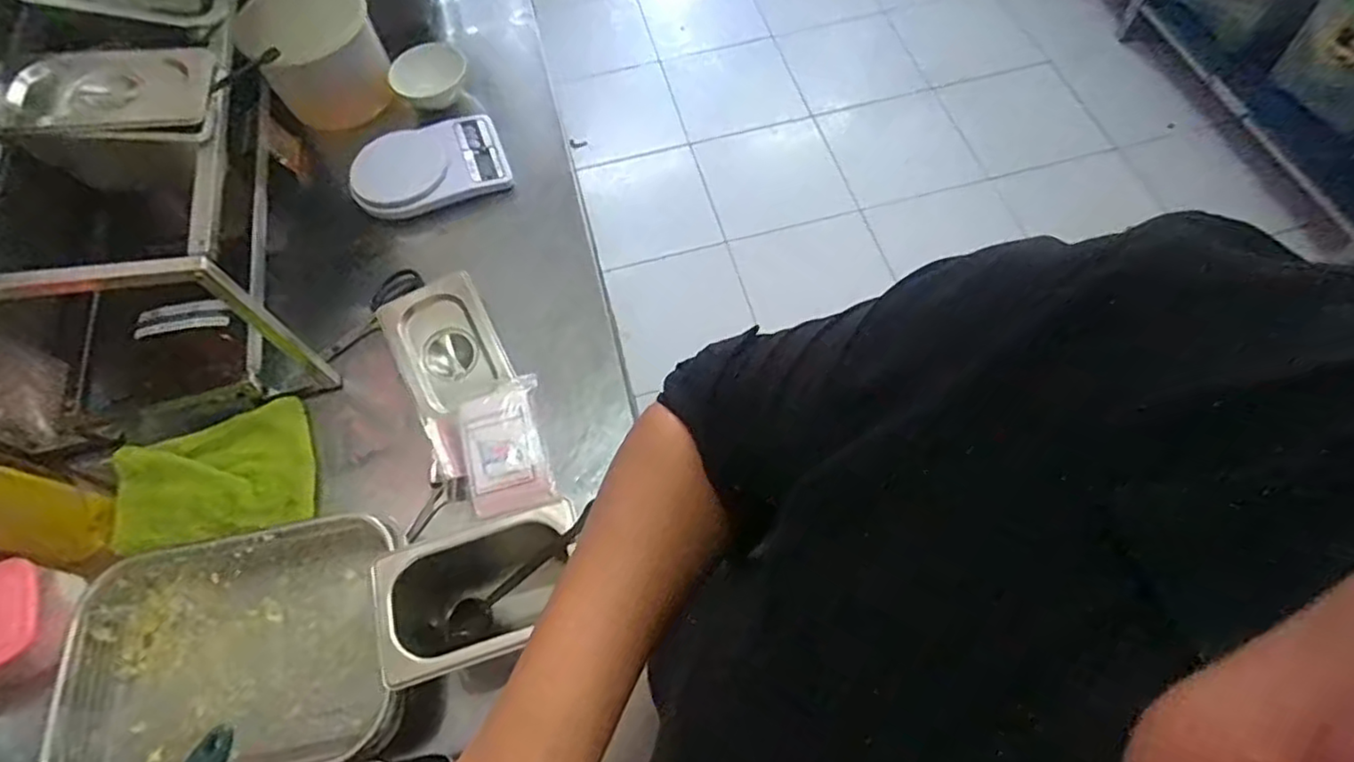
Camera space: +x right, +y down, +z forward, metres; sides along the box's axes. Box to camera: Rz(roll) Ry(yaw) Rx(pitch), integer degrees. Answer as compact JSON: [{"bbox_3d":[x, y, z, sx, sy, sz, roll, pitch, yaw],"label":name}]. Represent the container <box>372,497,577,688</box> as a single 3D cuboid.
[{"bbox_3d":[-0.166,0.186,0.593,0.181,0.103,0.119,-25,65,-9],"label":"container"}]

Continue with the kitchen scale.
[{"bbox_3d":[-0.326,-0.280,0.869,0.191,0.038,0.132,-19,64,-6],"label":"kitchen scale"}]

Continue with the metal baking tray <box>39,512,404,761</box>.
[{"bbox_3d":[-0.385,0.243,0.591,0.283,0.075,0.207,-12,63,-3],"label":"metal baking tray"}]

